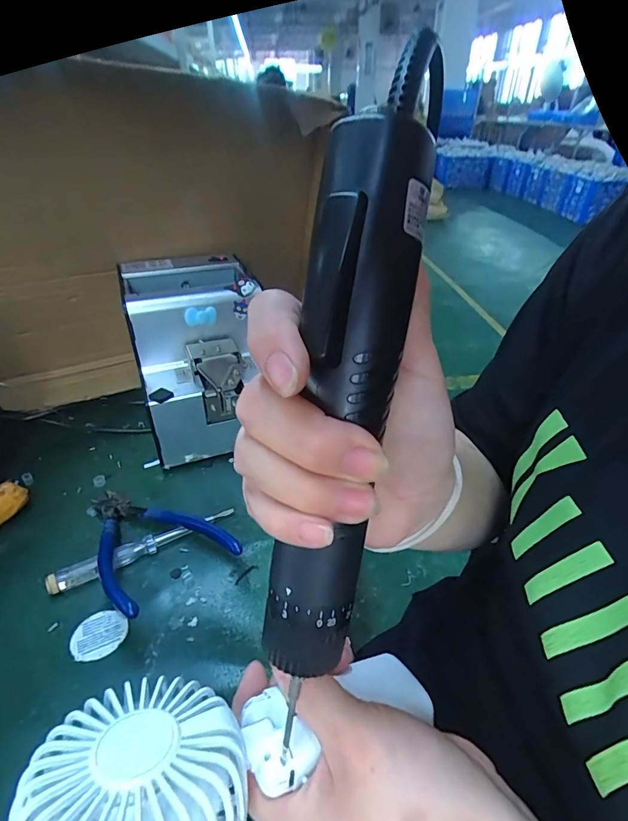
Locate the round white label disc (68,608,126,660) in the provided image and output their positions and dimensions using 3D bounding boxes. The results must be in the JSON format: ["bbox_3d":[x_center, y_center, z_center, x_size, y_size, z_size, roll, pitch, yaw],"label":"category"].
[{"bbox_3d":[-0.143,0.148,0.283,0.034,0.004,0.032,1,36,-1],"label":"round white label disc"}]

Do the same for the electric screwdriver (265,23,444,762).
[{"bbox_3d":[0.012,-0.013,0.152,0.034,0.227,0.038,10,8,12],"label":"electric screwdriver"}]

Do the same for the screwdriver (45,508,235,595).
[{"bbox_3d":[-0.129,0.106,0.332,0.138,0.013,0.015,-18,40,-24],"label":"screwdriver"}]

